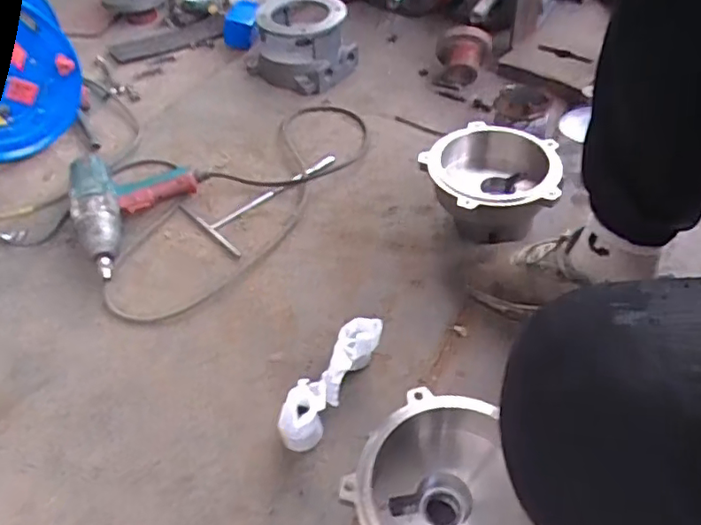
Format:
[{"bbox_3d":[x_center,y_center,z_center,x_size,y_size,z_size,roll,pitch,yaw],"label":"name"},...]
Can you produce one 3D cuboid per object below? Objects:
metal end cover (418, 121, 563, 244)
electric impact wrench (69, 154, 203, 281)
[{"bbox_3d":[0.222,-0.117,0.967,0.211,0.136,0.201,1,47,4],"label":"metal end cover"},{"bbox_3d":[-0.363,-0.106,1.006,0.206,0.073,0.297,-15,48,-10],"label":"electric impact wrench"}]

